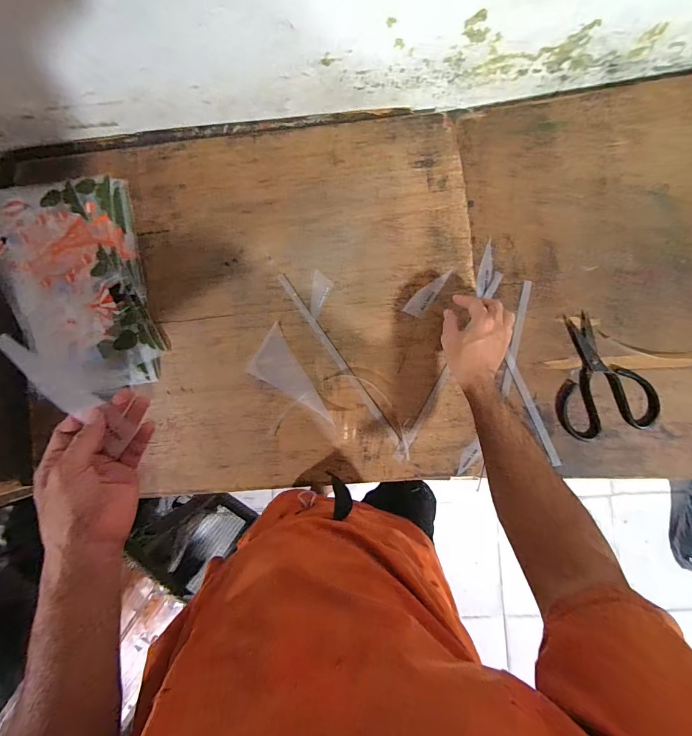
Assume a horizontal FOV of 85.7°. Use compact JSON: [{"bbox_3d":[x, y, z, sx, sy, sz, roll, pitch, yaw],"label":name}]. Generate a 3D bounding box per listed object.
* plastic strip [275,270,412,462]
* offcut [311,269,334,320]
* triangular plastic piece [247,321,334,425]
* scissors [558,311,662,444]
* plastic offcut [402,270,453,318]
[{"bbox_3d":[-0.005,-0.006,0.617,0.013,0.011,0.363,-36,87,1],"label":"plastic strip"},{"bbox_3d":[-0.042,-0.123,0.626,0.034,0.004,0.077,8,89,3],"label":"offcut"},{"bbox_3d":[-0.077,0.007,0.625,0.155,0.005,0.090,30,90,4],"label":"triangular plastic piece"},{"bbox_3d":[0.380,0.010,0.566,0.125,0.026,0.183,-16,87,2],"label":"scissors"},{"bbox_3d":[0.137,-0.123,0.617,0.033,0.004,0.094,40,95,4],"label":"plastic offcut"}]

